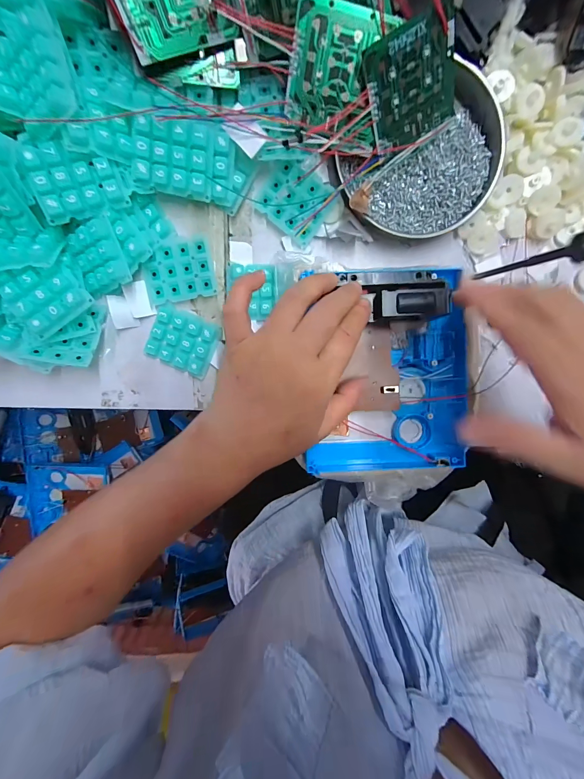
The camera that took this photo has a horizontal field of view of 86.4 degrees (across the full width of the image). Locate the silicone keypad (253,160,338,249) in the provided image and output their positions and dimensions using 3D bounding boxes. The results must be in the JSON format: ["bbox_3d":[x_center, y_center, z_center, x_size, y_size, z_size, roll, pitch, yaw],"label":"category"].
[{"bbox_3d":[0.002,-0.160,0.265,0.058,0.013,0.047,37,97,-6],"label":"silicone keypad"}]

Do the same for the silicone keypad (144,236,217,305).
[{"bbox_3d":[-0.095,-0.101,0.262,0.056,0.004,0.048,-8,99,1],"label":"silicone keypad"}]

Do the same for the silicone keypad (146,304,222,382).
[{"bbox_3d":[-0.095,-0.042,0.270,0.055,0.010,0.048,23,98,-4],"label":"silicone keypad"}]

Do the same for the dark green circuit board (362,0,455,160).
[{"bbox_3d":[0.089,-0.223,0.229,0.070,0.004,0.067,-32,135,1],"label":"dark green circuit board"}]

